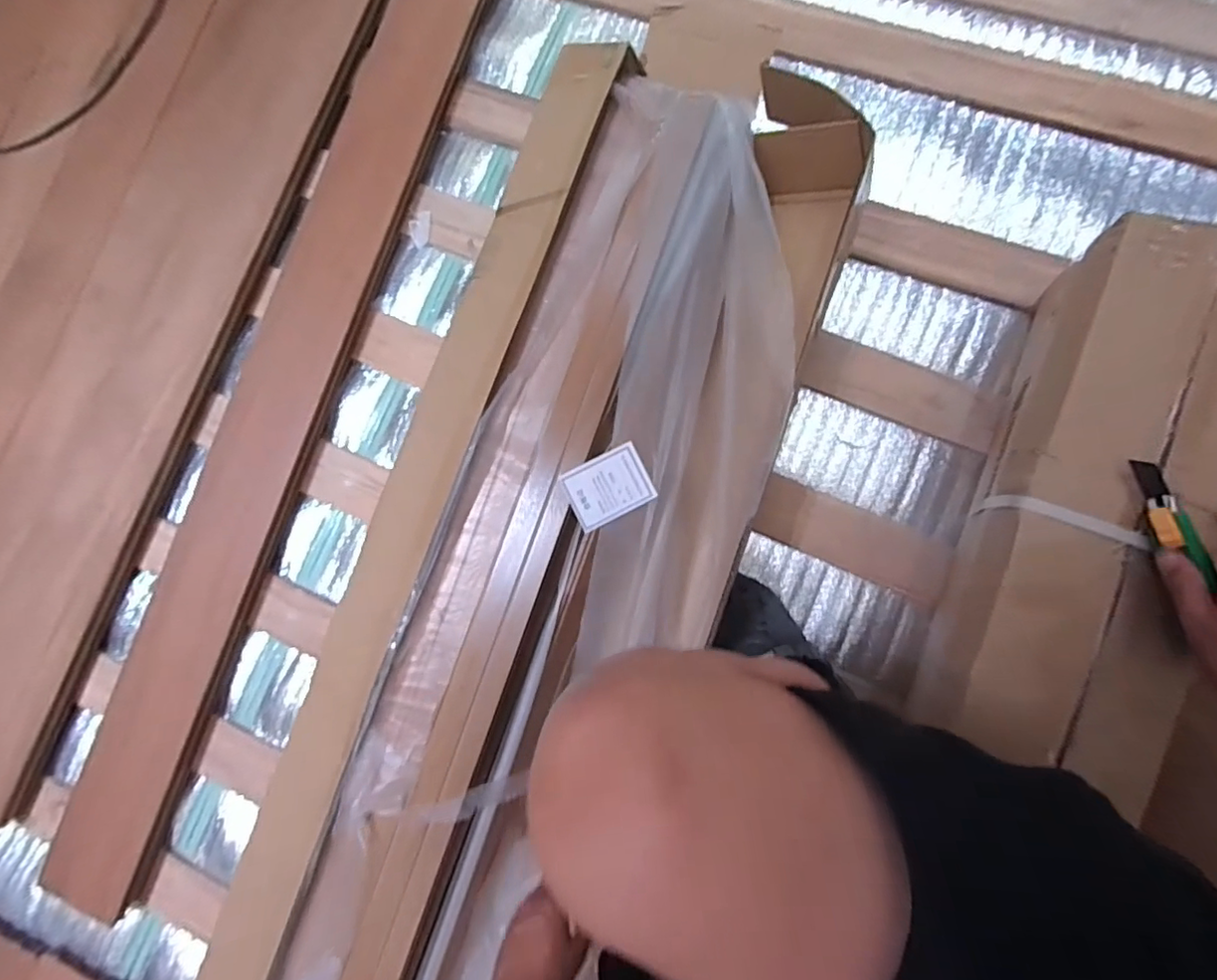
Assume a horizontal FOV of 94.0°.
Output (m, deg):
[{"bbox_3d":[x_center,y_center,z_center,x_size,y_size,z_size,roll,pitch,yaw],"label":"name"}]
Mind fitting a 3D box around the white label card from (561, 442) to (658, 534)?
[{"bbox_3d":[0.001,-0.003,0.588,0.084,0.004,0.065,-26,90,-7],"label":"white label card"}]

